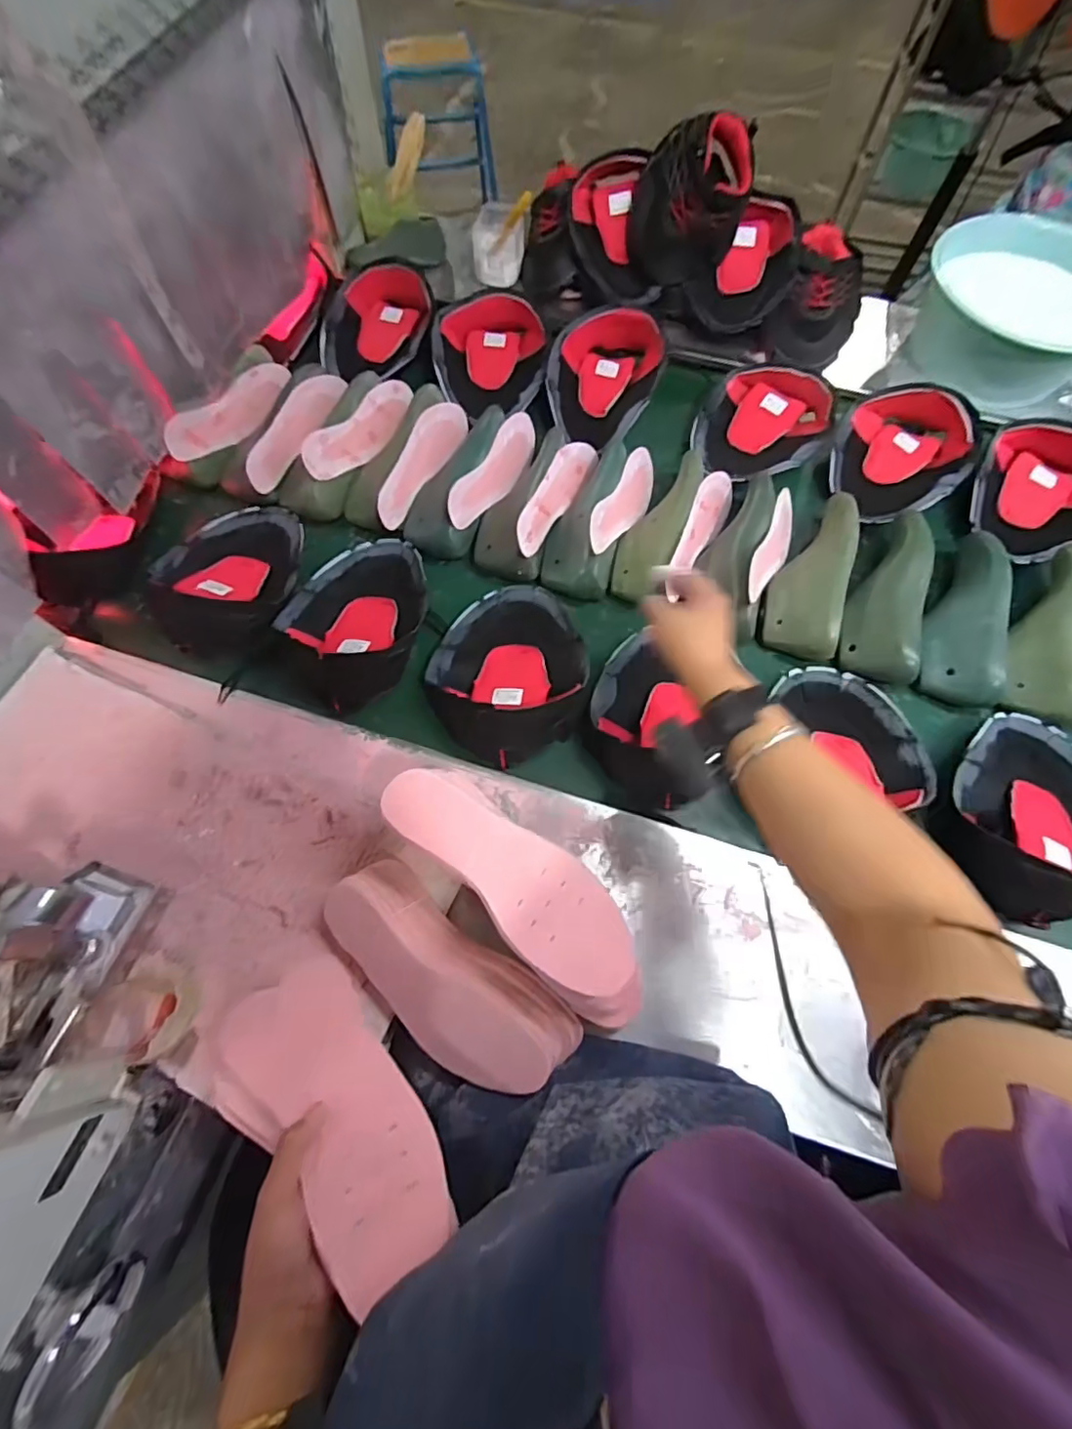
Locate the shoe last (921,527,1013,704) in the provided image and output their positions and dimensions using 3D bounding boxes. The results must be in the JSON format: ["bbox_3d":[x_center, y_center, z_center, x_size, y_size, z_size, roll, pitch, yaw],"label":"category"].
[{"bbox_3d":[0.544,-0.130,0.708,0.079,0.074,0.228,20,69,1],"label":"shoe last"}]

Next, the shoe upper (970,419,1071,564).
[{"bbox_3d":[0.701,-0.310,0.785,0.183,0.084,0.196,44,72,9],"label":"shoe upper"}]

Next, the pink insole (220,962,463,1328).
[{"bbox_3d":[-0.153,0.293,0.418,0.107,0.018,0.222,-26,50,-32],"label":"pink insole"}]

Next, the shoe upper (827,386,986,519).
[{"bbox_3d":[0.528,-0.390,0.813,0.174,0.091,0.234,34,70,6],"label":"shoe upper"}]

